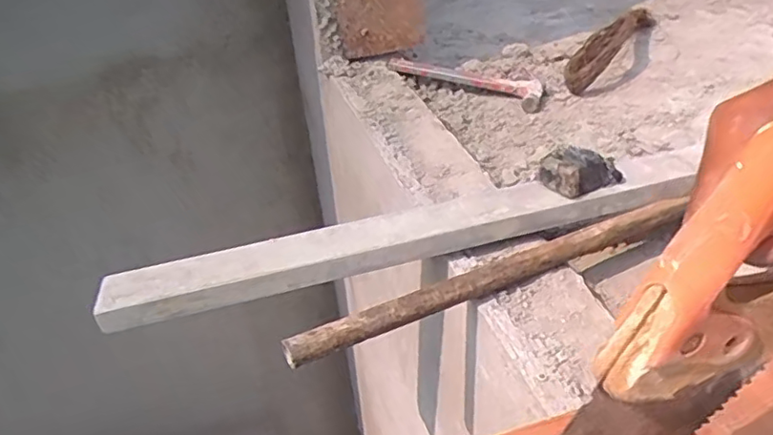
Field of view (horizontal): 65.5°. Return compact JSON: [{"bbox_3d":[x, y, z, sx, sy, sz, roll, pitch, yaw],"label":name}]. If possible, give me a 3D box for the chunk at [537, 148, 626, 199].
[{"bbox_3d":[0.229,-0.059,0.695,0.092,0.038,0.056,-20,41,-19],"label":"chunk"}]

